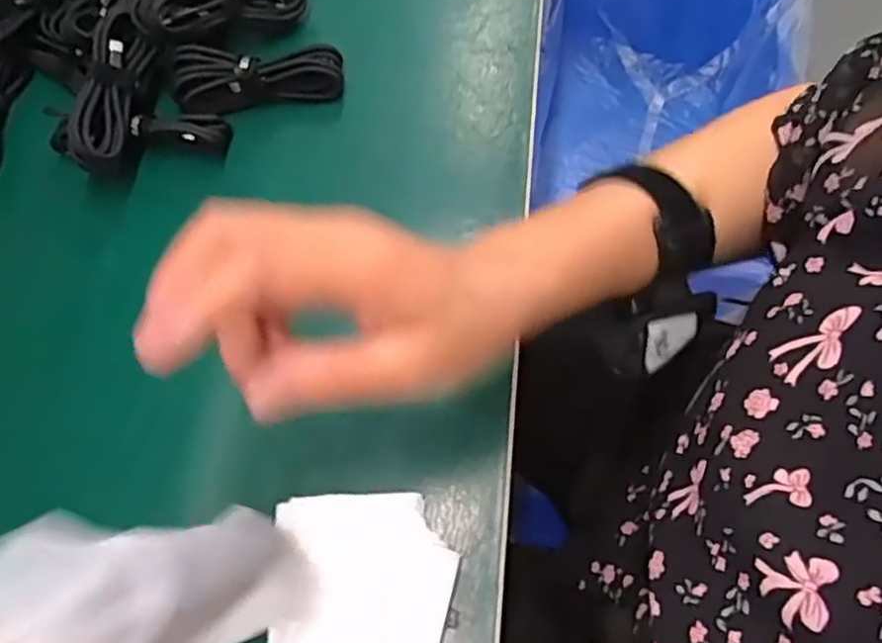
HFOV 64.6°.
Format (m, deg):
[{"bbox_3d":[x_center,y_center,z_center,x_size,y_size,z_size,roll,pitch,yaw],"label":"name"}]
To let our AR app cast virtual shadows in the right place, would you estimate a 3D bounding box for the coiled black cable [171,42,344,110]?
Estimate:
[{"bbox_3d":[-0.120,-0.161,0.466,0.108,0.041,0.031,-9,69,-2],"label":"coiled black cable"}]

